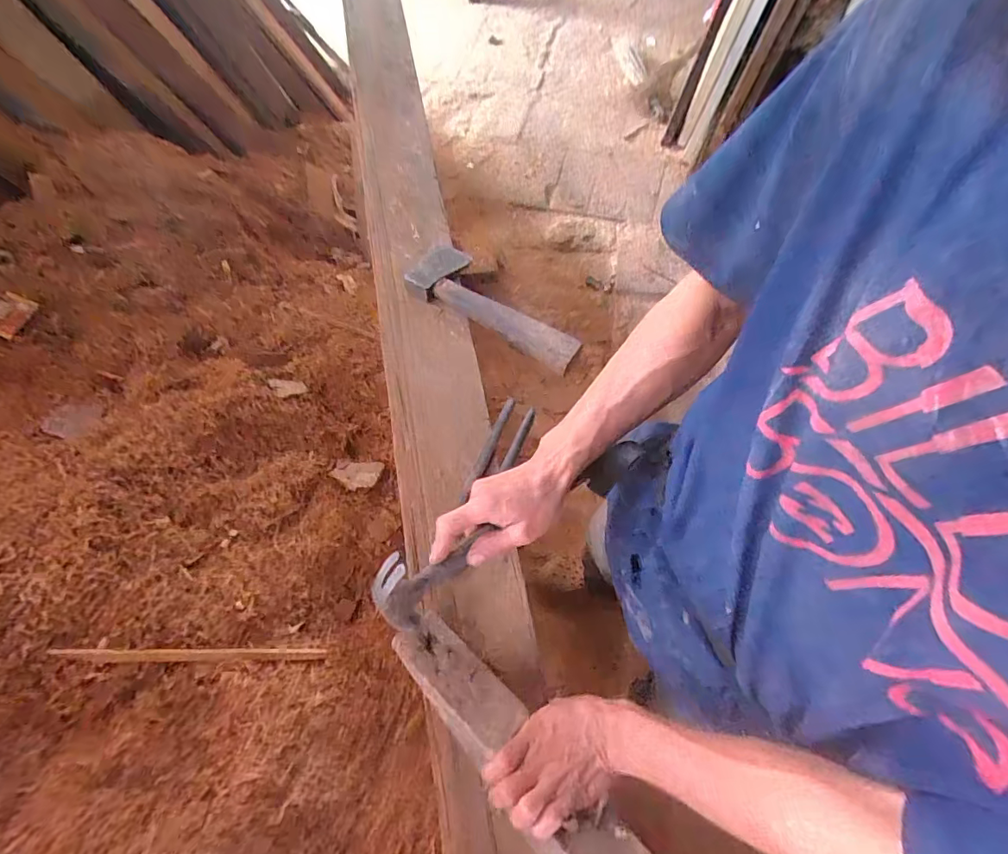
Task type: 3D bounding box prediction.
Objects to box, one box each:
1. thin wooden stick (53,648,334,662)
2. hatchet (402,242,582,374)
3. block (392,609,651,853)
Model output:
[{"bbox_3d":[-0.450,0.338,0.733,0.349,0.011,0.018,10,61,-21],"label":"thin wooden stick"},{"bbox_3d":[-0.018,-0.187,0.733,0.300,0.036,0.105,33,68,16],"label":"hatchet"},{"bbox_3d":[0.031,0.327,0.466,0.076,0.081,0.365,-40,60,-17],"label":"block"}]

